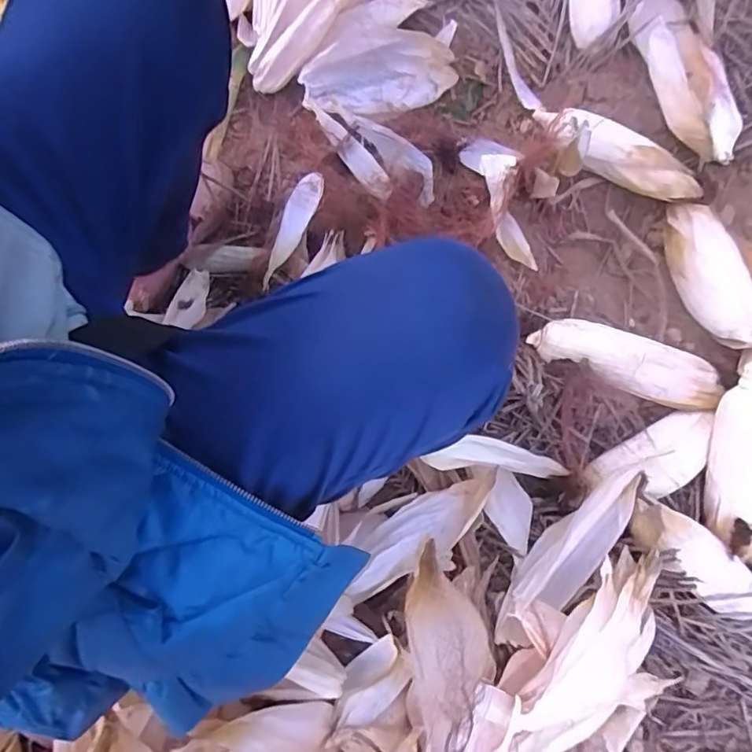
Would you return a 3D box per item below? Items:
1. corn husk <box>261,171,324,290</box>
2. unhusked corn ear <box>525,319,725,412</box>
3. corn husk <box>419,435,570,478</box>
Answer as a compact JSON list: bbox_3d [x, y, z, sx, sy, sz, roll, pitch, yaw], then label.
[{"bbox_3d":[-0.110,-0.191,0.732,0.039,0.034,0.177,16,80,4],"label":"corn husk"},{"bbox_3d":[0.303,-0.020,0.679,0.223,0.061,0.070,21,80,5],"label":"unhusked corn ear"},{"bbox_3d":[0.143,0.093,0.621,0.181,0.042,0.040,10,79,-15],"label":"corn husk"}]

